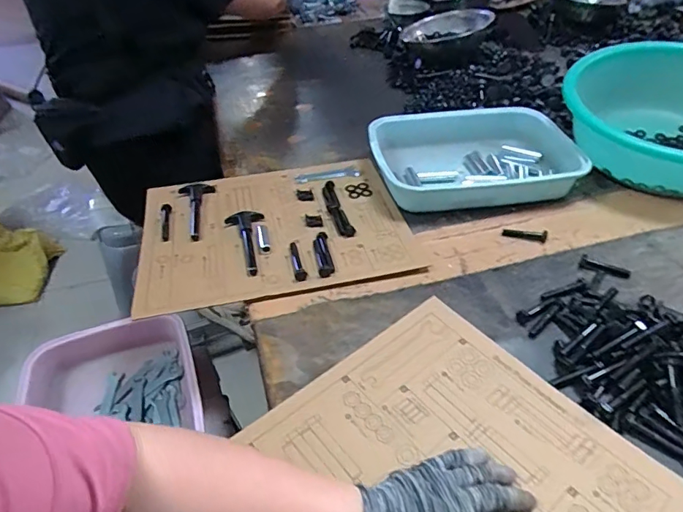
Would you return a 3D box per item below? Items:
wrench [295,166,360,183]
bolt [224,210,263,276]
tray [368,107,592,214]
[{"bbox_3d":[-0.023,-0.131,0.797,0.102,0.009,0.026,-10,41,-10],"label":"wrench"},{"bbox_3d":[-0.128,-0.023,0.671,0.054,0.012,0.136,-12,42,-12],"label":"bolt"},{"bbox_3d":[0.218,-0.162,0.784,0.327,0.072,0.213,-7,41,-7],"label":"tray"}]

